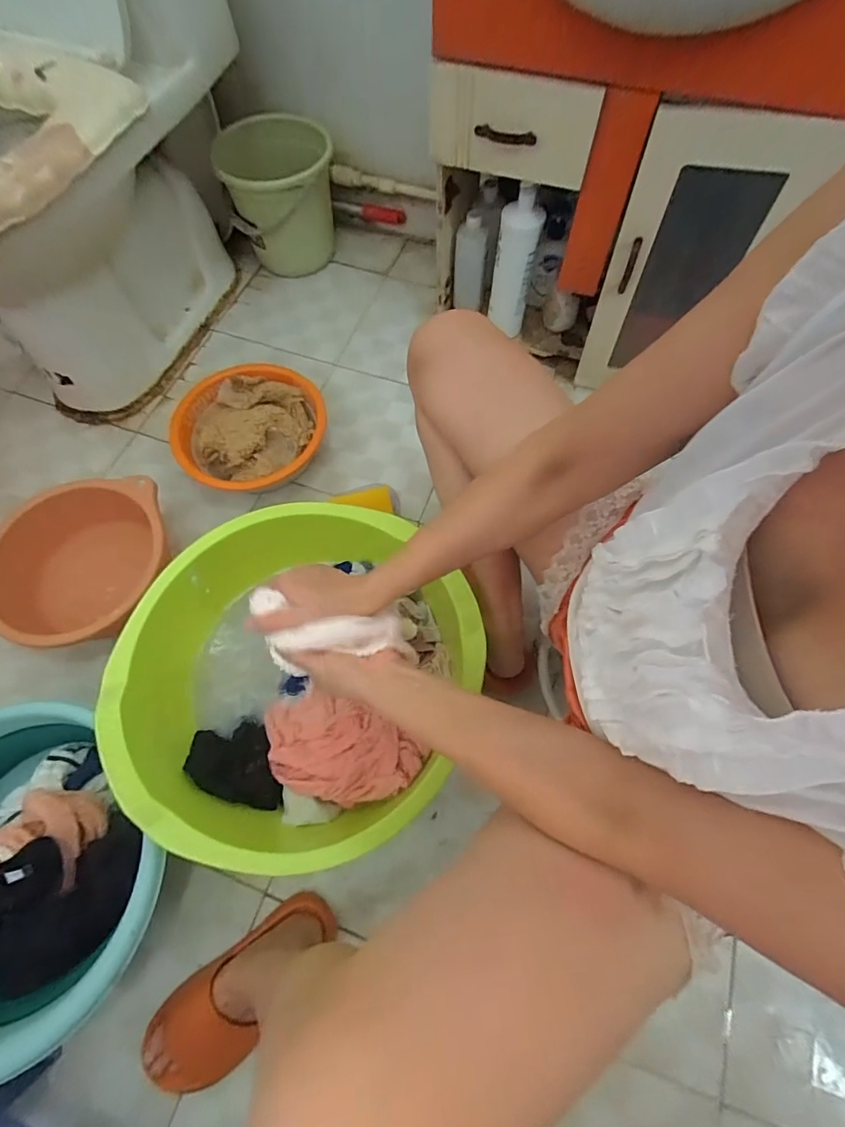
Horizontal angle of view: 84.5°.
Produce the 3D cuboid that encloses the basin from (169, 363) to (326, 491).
[{"bbox_3d":[-0.315,-0.236,0.860,0.256,0.095,0.257,0,67,0],"label":"basin"}]

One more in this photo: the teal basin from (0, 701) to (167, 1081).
[{"bbox_3d":[-0.490,0.378,0.574,0.314,0.132,0.356,-34,71,-13],"label":"teal basin"}]

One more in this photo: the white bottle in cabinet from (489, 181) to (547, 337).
[{"bbox_3d":[0.167,-0.541,0.871,0.076,0.260,0.058,15,68,7],"label":"white bottle in cabinet"}]

